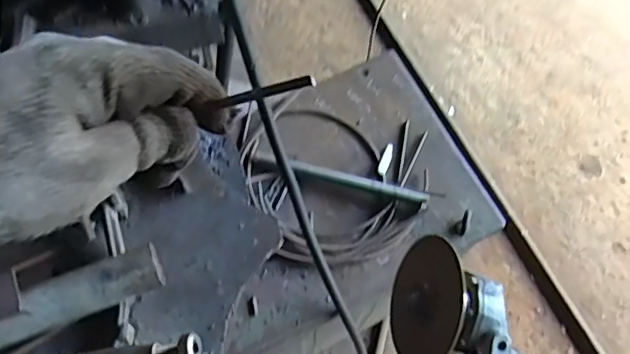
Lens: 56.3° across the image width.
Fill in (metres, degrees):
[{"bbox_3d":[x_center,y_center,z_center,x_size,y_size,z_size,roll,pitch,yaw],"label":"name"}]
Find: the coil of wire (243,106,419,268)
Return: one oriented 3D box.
[{"bbox_3d":[0.010,0.015,0.836,0.194,0.028,0.253,-28,70,-14],"label":"coil of wire"}]

